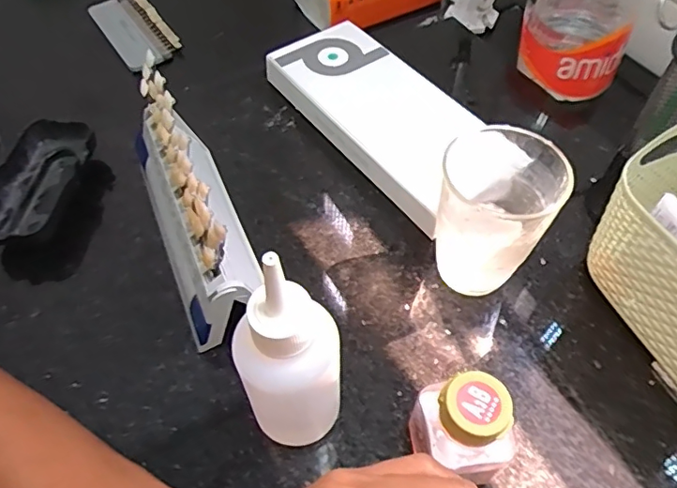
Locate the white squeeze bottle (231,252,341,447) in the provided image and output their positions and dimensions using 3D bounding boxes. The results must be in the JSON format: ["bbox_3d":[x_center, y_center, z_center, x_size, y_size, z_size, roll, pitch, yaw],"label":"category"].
[{"bbox_3d":[-0.021,0.062,0.248,0.045,0.124,0.040,-17,56,-11],"label":"white squeeze bottle"}]

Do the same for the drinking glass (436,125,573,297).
[{"bbox_3d":[0.090,-0.013,0.320,0.064,0.096,0.064,17,55,12],"label":"drinking glass"}]

